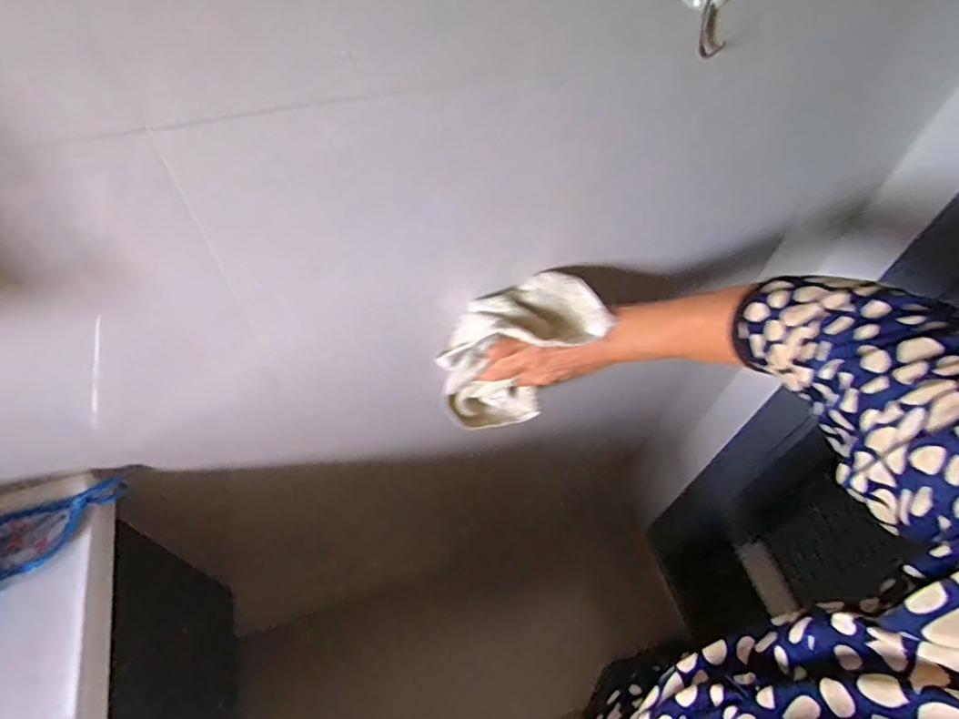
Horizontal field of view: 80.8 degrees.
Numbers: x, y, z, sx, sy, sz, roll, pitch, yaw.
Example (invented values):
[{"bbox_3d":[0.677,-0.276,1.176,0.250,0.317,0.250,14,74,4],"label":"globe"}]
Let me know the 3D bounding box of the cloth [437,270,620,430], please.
[{"bbox_3d":[0.022,0.002,0.550,0.120,0.205,0.059,13,53,-12],"label":"cloth"}]

